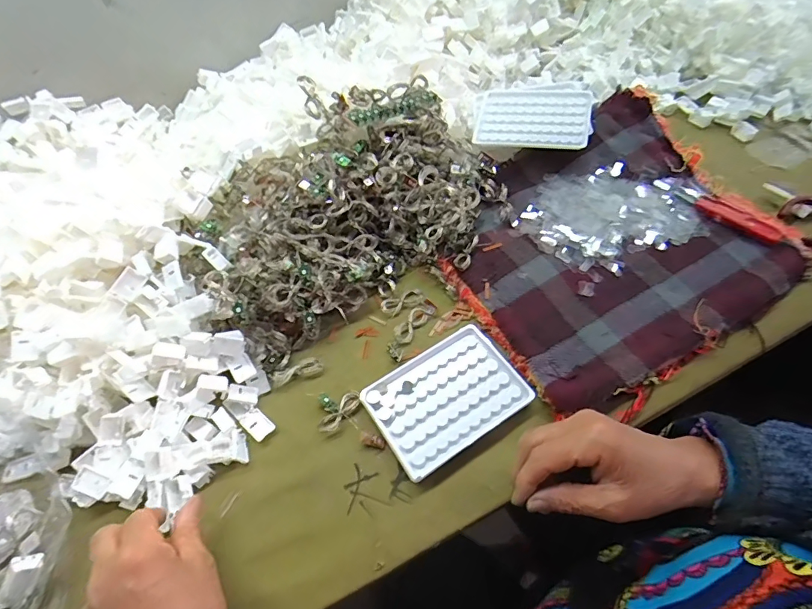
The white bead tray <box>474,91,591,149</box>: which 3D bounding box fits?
[{"bbox_3d":[0.156,-0.230,0.552,0.130,0.010,0.108,10,62,18],"label":"white bead tray"}]

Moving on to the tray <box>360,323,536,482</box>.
[{"bbox_3d":[0.038,0.084,0.413,0.134,0.016,0.093,-30,59,-15],"label":"tray"}]

